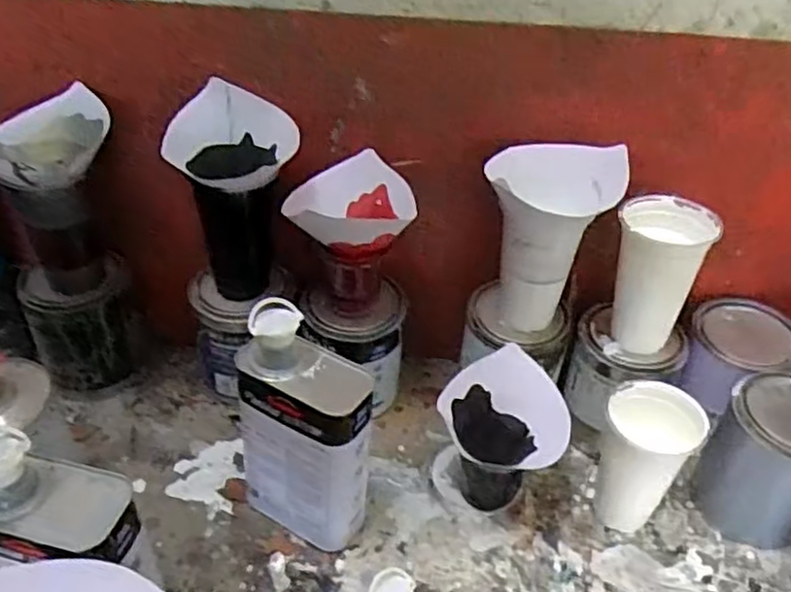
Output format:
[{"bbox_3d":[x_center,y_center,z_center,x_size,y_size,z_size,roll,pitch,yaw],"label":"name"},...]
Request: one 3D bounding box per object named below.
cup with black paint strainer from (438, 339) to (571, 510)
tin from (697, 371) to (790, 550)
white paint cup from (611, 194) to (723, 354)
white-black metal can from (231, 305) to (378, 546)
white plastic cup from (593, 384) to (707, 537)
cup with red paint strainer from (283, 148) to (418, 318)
[{"bbox_3d":[0.097,0.136,0.680,0.110,0.132,0.101,-7,41,-12],"label":"cup with black paint strainer"},{"bbox_3d":[0.354,0.154,0.665,0.109,0.138,0.095,28,46,27],"label":"tin"},{"bbox_3d":[0.245,-0.022,0.679,0.080,0.132,0.081,2,40,-2],"label":"white paint cup"},{"bbox_3d":[-0.077,0.119,0.621,0.114,0.221,0.075,24,45,23],"label":"white-black metal can"},{"bbox_3d":[0.228,0.159,0.667,0.082,0.145,0.085,21,43,19],"label":"white plastic cup"},{"bbox_3d":[-0.044,-0.057,0.703,0.112,0.134,0.092,-1,41,-5],"label":"cup with red paint strainer"}]

